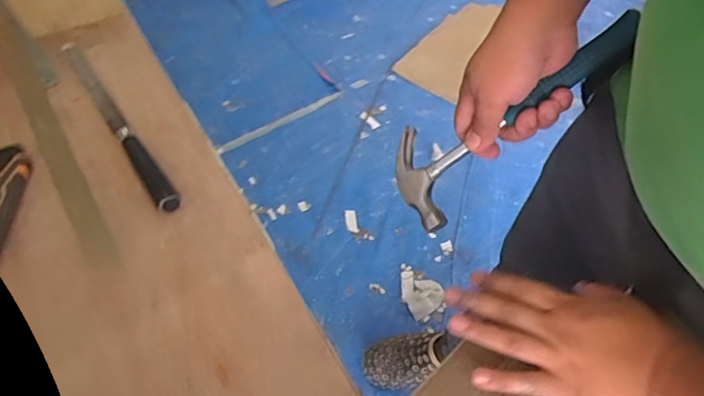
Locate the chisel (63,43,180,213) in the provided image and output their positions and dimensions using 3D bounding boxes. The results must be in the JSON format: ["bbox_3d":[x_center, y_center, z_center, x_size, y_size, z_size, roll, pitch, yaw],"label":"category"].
[{"bbox_3d":[-0.271,-0.095,0.589,0.023,0.021,0.324,-28,59,-22],"label":"chisel"}]

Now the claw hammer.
[{"bbox_3d":[0.138,-0.071,0.455,0.039,0.240,0.091,29,36,-40],"label":"claw hammer"}]

